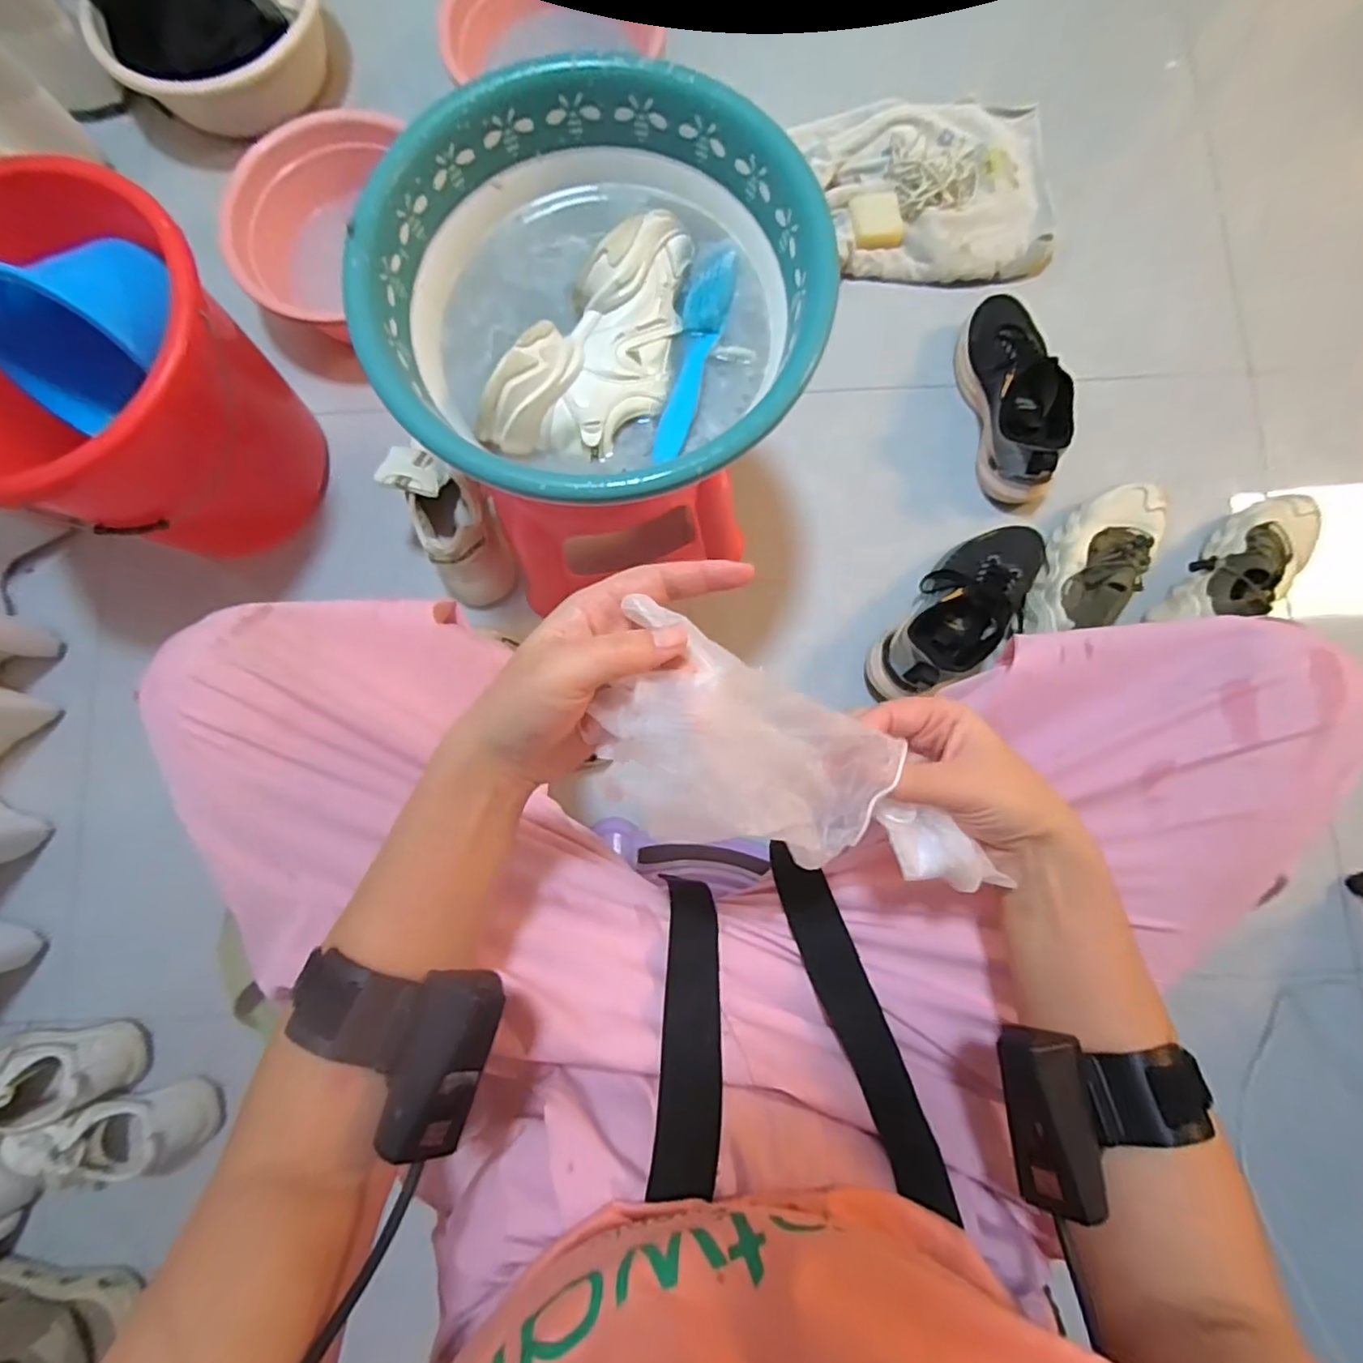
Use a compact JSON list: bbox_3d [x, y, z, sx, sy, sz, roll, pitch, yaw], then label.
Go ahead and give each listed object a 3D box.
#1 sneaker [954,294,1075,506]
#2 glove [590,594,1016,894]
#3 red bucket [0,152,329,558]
[{"bbox_3d":[0.441,-0.378,0.810,0.104,0.100,0.278,-8,82,0],"label":"sneaker"},{"bbox_3d":[0.058,0.047,0.291,0.199,0.033,0.086,24,83,-16],"label":"glove"},{"bbox_3d":[-0.600,-0.305,0.684,0.266,0.287,0.322,34,84,5],"label":"red bucket"}]

